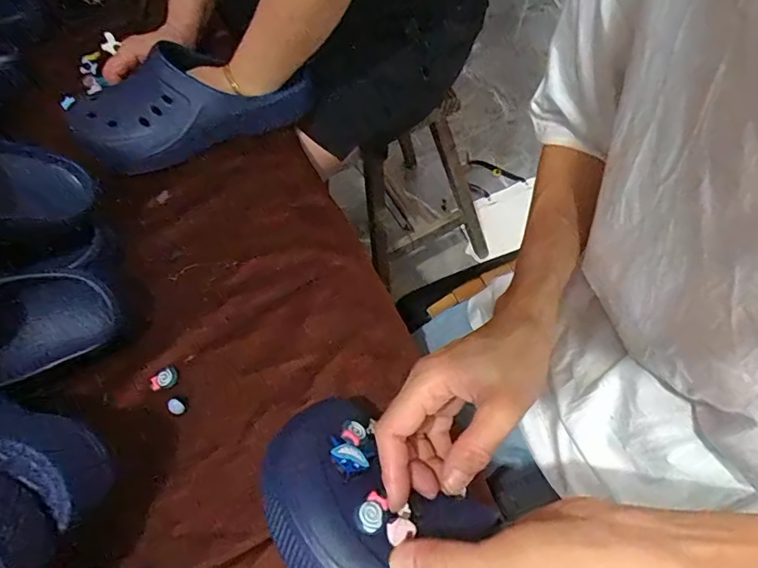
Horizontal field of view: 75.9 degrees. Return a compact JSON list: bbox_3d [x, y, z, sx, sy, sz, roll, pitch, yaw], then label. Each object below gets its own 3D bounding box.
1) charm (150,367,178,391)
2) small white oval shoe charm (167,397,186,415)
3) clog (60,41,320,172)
[{"bbox_3d":[-0.194,0.085,0.436,0.024,0.004,0.018,-37,62,-13],"label":"charm"},{"bbox_3d":[-0.176,0.105,0.421,0.013,0.010,0.014,32,69,24],"label":"small white oval shoe charm"},{"bbox_3d":[-0.223,-0.221,0.575,0.262,0.084,0.133,-29,59,-7],"label":"clog"}]

